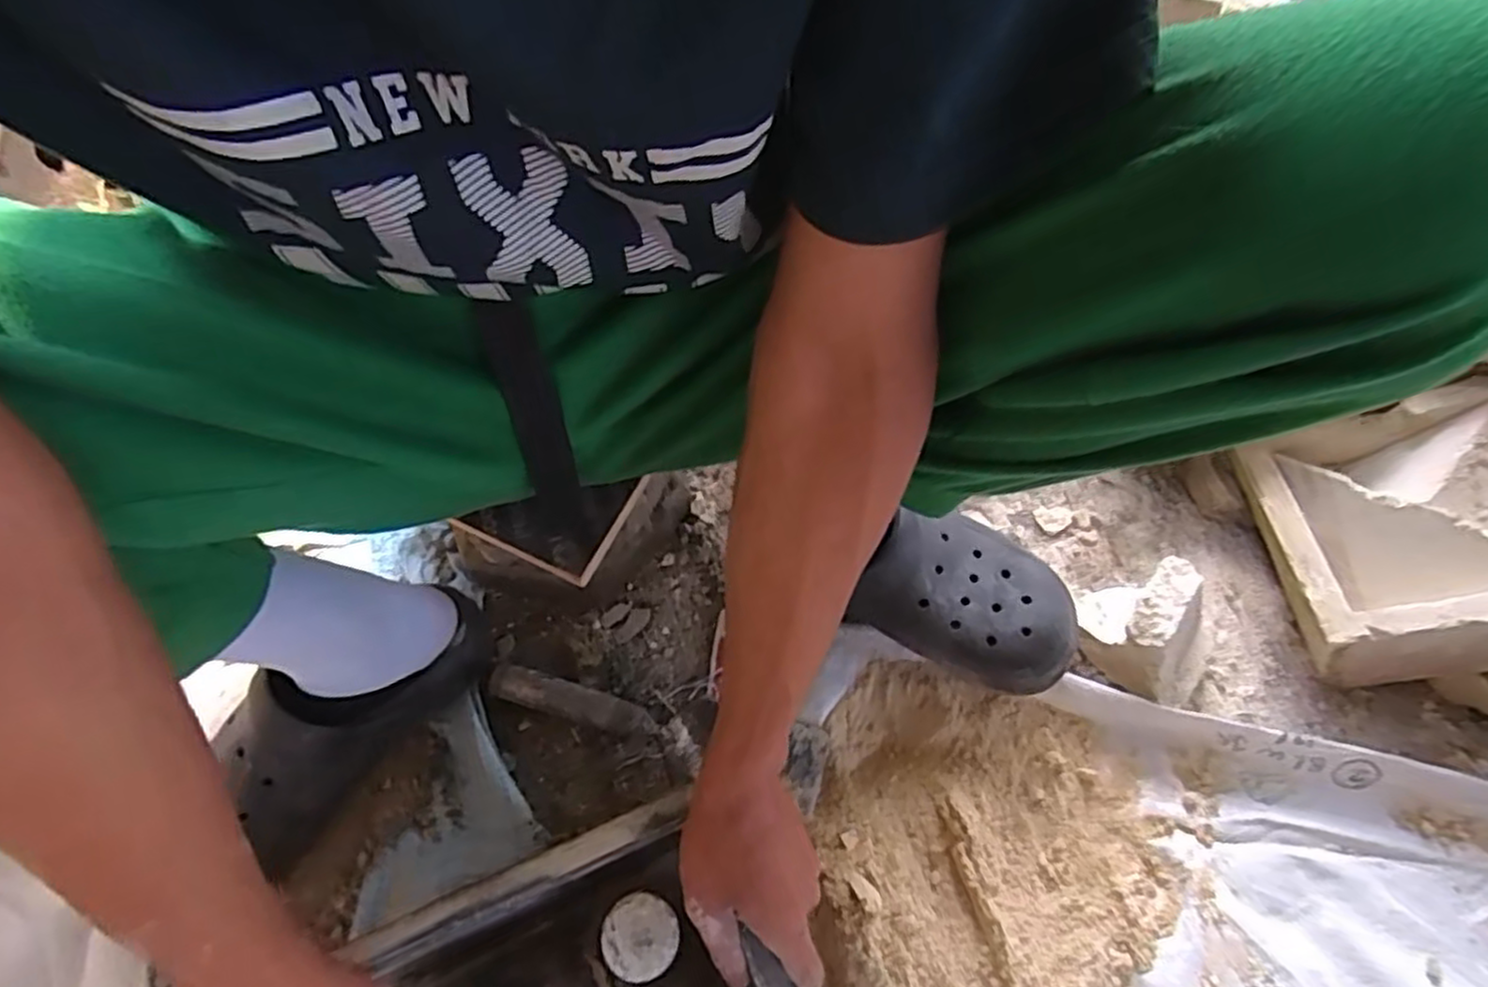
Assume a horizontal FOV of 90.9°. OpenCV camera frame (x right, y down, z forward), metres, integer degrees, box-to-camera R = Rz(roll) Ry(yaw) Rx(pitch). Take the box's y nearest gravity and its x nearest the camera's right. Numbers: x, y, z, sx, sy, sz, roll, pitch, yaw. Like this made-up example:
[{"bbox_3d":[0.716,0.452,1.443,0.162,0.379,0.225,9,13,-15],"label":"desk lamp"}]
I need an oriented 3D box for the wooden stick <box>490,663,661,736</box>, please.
[{"bbox_3d":[-0.137,0.166,0.585,0.137,0.033,0.024,14,65,8],"label":"wooden stick"}]

